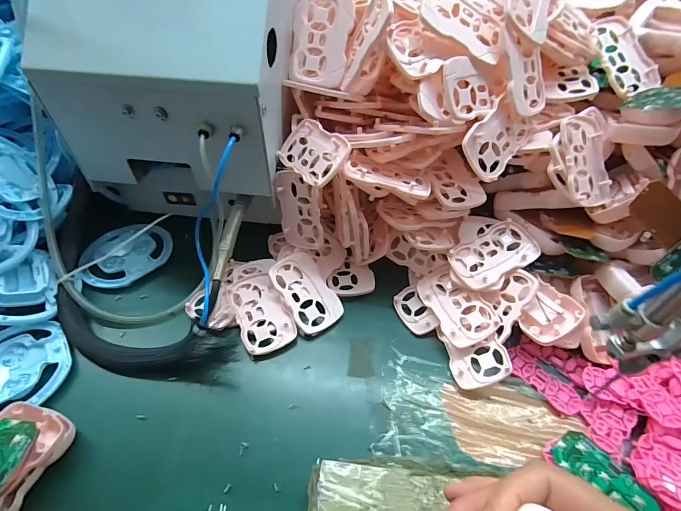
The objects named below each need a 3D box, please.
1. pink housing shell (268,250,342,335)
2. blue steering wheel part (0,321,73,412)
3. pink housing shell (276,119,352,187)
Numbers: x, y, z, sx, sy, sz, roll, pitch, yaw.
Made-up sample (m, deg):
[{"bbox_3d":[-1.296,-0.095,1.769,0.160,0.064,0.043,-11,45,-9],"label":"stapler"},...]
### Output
[{"bbox_3d":[-0.038,0.041,0.398,0.054,0.012,0.086,-29,79,-25],"label":"pink housing shell"},{"bbox_3d":[-0.313,0.108,0.346,0.096,0.017,0.097,-12,51,-12],"label":"blue steering wheel part"},{"bbox_3d":[-0.028,-0.105,0.367,0.089,0.016,0.053,41,100,38],"label":"pink housing shell"}]

